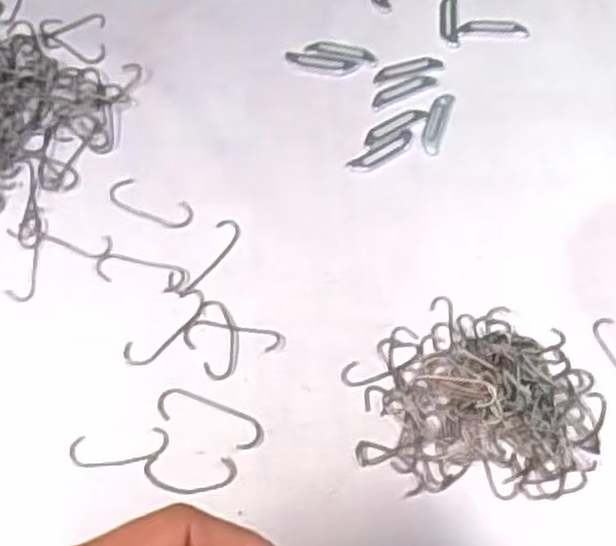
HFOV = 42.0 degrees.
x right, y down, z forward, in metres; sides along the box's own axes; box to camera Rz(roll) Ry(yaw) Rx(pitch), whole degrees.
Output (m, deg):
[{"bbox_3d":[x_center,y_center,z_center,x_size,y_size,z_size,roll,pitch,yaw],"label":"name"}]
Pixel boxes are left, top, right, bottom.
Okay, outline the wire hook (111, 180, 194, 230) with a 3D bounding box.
[{"bbox_3d":[-0.081,-0.036,0.414,0.046,0.004,0.018,23,65,9],"label":"wire hook"}]

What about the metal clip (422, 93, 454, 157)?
[{"bbox_3d":[0.070,-0.082,0.437,0.011,0.004,0.041,18,64,7],"label":"metal clip"}]

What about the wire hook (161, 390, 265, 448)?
[{"bbox_3d":[-0.044,0.065,0.359,0.050,0.004,0.016,20,65,8],"label":"wire hook"}]

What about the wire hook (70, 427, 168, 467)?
[{"bbox_3d":[-0.083,0.077,0.354,0.043,0.004,0.015,-6,64,-5],"label":"wire hook"}]

